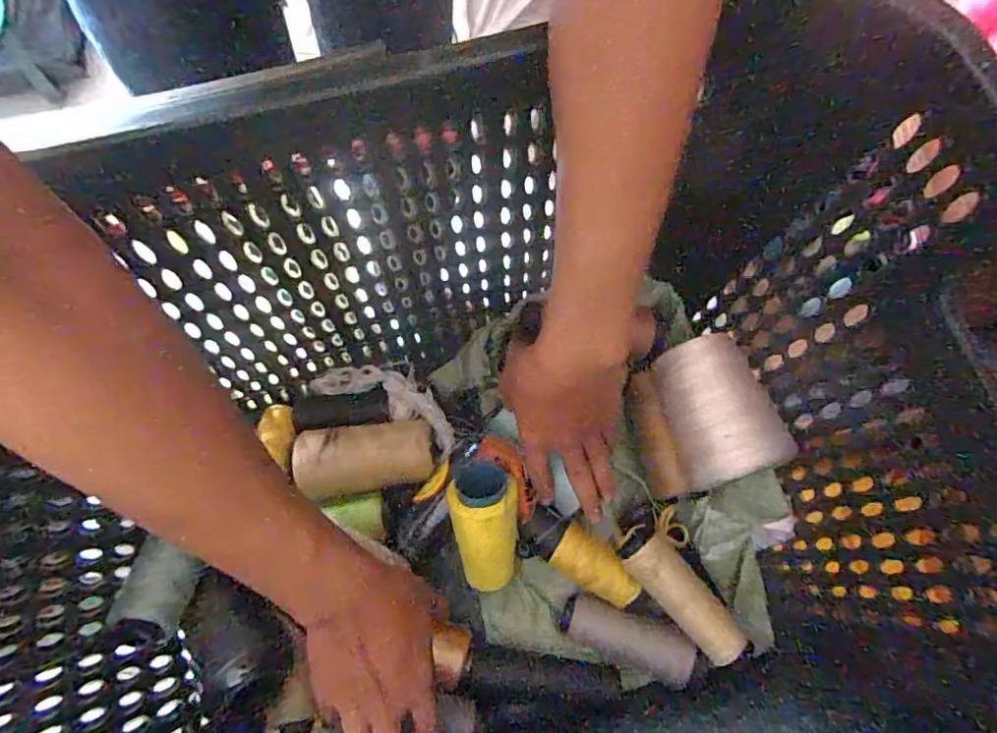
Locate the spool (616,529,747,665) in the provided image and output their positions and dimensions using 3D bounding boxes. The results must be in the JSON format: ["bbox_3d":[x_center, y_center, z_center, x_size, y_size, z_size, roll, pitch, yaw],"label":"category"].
[{"bbox_3d":[0.143,0.178,0.431,0.036,0.039,0.109,-41,80,-10],"label":"spool"}]

